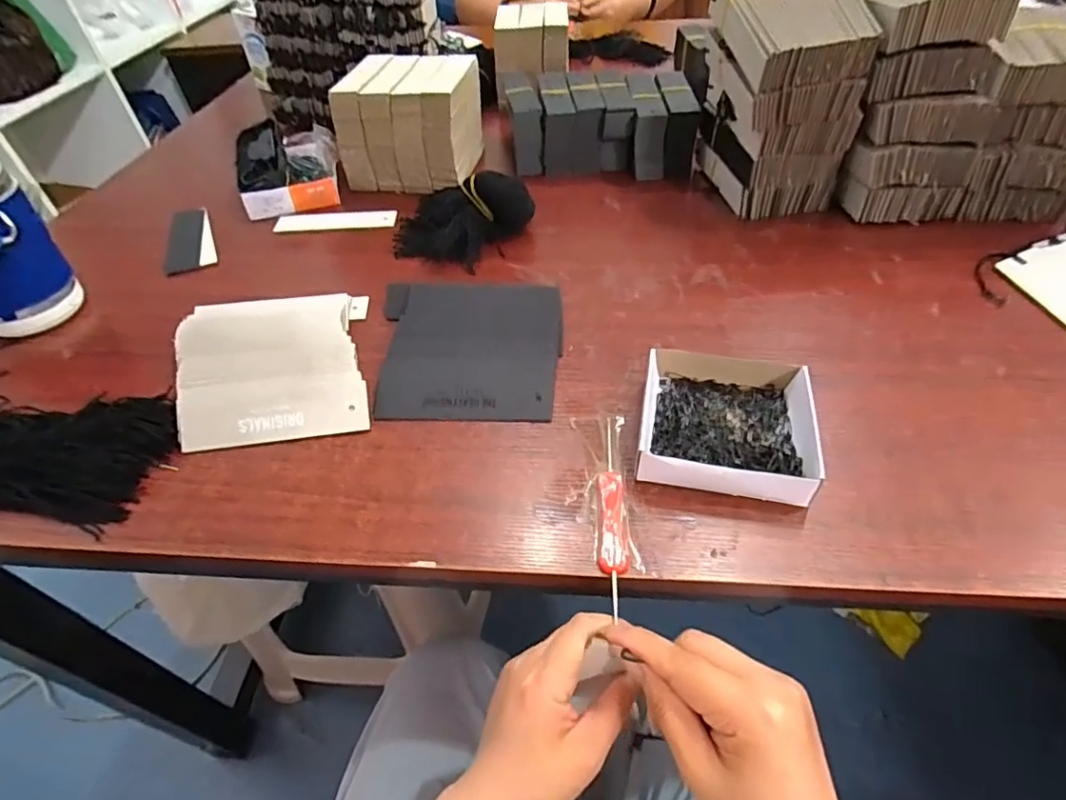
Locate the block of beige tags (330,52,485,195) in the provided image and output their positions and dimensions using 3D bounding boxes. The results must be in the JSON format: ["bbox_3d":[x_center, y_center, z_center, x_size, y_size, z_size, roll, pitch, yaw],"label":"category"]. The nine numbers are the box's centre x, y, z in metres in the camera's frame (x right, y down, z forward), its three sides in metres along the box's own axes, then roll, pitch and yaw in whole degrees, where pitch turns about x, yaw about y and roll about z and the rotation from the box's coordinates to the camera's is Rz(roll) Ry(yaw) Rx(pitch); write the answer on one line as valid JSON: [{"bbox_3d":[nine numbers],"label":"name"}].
[{"bbox_3d":[-0.139,-0.322,0.643,0.140,0.104,0.127,4,47,7],"label":"block of beige tags"}]

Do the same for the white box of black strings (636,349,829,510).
[{"bbox_3d":[0.125,0.009,0.365,0.103,0.026,0.113,6,48,9],"label":"white box of black strings"}]

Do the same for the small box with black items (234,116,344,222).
[{"bbox_3d":[-0.273,-0.262,0.626,0.105,0.063,0.119,-14,48,-10],"label":"small box with black items"}]

